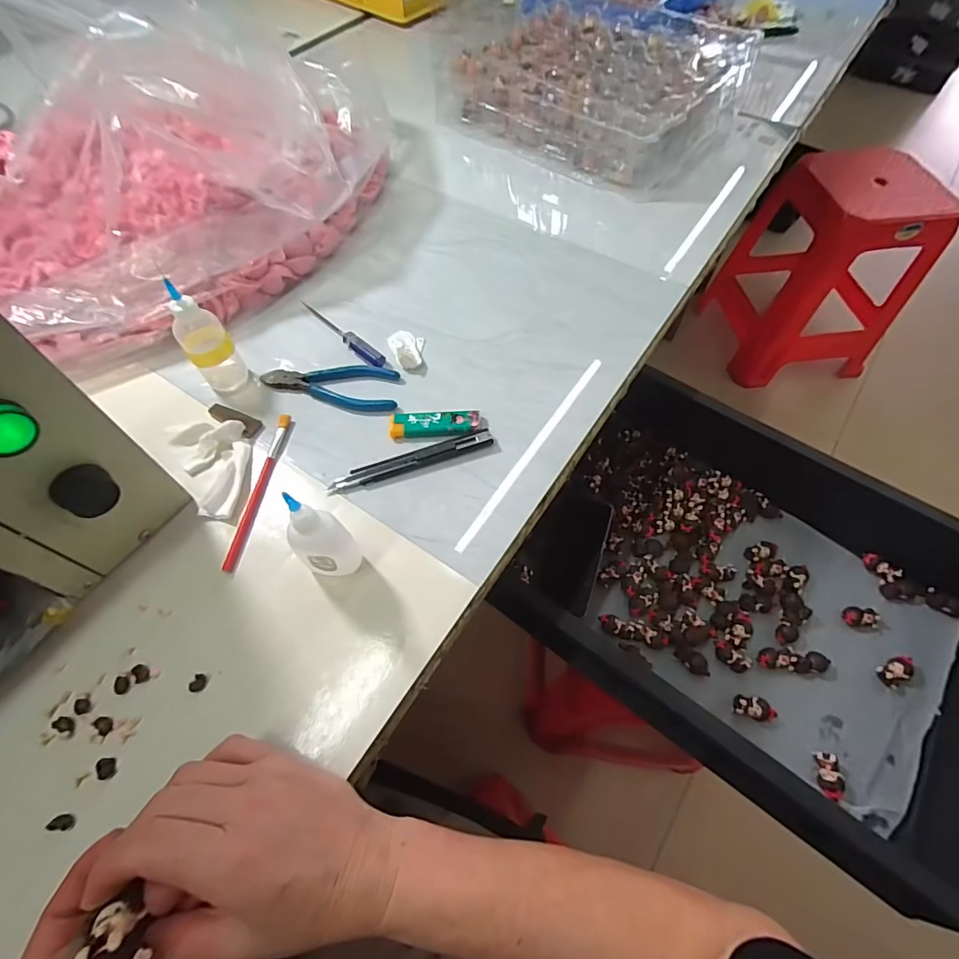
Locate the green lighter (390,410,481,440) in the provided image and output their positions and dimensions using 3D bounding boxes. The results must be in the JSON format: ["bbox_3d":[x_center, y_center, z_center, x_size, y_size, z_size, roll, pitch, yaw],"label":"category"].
[{"bbox_3d":[-0.039,-0.047,0.423,0.078,0.010,0.027,-1,59,0],"label":"green lighter"}]

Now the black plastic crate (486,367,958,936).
[{"bbox_3d":[0.363,0.136,0.611,0.517,0.149,0.447,30,64,18],"label":"black plastic crate"}]

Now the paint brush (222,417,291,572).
[{"bbox_3d":[-0.184,0.006,0.400,0.010,0.006,0.147,5,59,4],"label":"paint brush"}]

